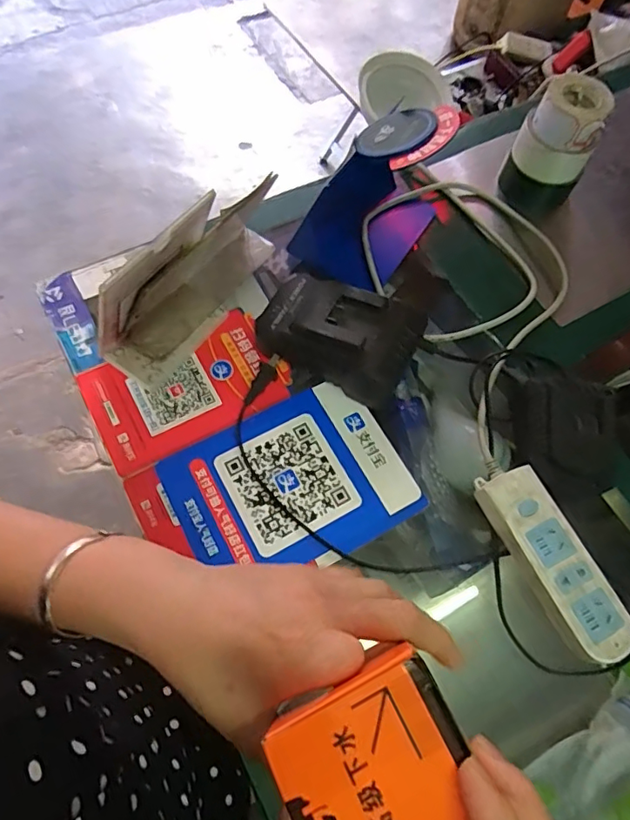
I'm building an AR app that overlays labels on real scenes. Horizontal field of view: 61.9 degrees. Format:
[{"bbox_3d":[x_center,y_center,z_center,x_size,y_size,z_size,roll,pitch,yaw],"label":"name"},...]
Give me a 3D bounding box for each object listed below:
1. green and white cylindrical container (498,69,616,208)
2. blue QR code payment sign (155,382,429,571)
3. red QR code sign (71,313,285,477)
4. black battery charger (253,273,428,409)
[{"bbox_3d":[0.276,-0.305,0.607,0.089,0.124,0.069,30,68,10],"label":"green and white cylindrical container"},{"bbox_3d":[-0.021,0.070,0.486,0.201,0.006,0.153,-27,70,-14],"label":"blue QR code payment sign"},{"bbox_3d":[-0.125,-0.022,0.517,0.182,0.010,0.113,-25,70,-14],"label":"red QR code sign"},{"bbox_3d":[0.020,-0.072,0.514,0.151,0.068,0.094,29,67,9],"label":"black battery charger"}]

